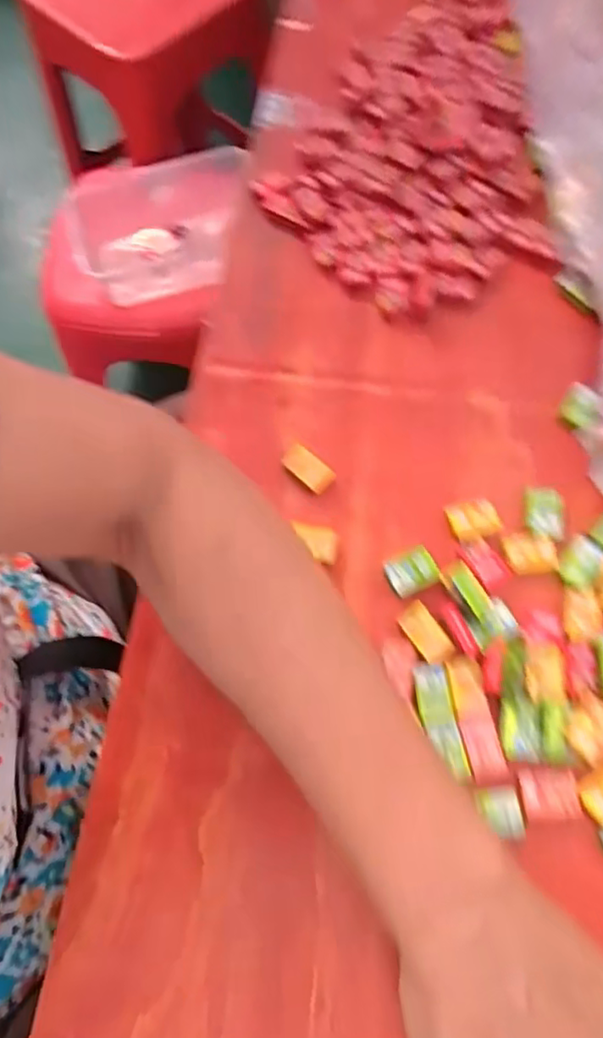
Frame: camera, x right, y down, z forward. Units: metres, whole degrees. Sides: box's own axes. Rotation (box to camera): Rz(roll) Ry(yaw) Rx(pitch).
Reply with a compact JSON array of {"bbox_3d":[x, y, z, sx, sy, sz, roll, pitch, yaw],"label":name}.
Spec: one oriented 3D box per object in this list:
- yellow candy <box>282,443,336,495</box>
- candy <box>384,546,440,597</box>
[{"bbox_3d":[0.003,-0.028,0.339,0.032,0.010,0.015,39,76,15],"label":"yellow candy"},{"bbox_3d":[0.059,0.028,0.316,0.026,0.004,0.021,-24,70,-6],"label":"candy"}]

